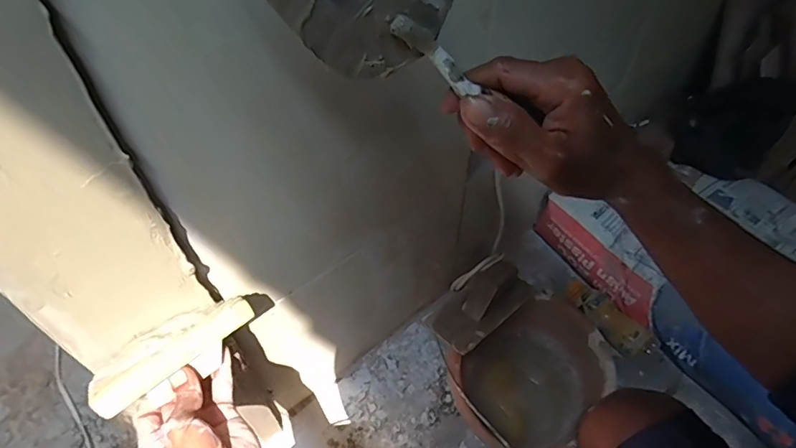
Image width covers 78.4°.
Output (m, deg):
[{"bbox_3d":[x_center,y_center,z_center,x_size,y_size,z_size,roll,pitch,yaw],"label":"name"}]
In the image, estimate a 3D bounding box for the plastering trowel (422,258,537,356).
[{"bbox_3d":[0.128,0.118,0.733,0.173,0.046,0.084,-31,57,-25],"label":"plastering trowel"}]

